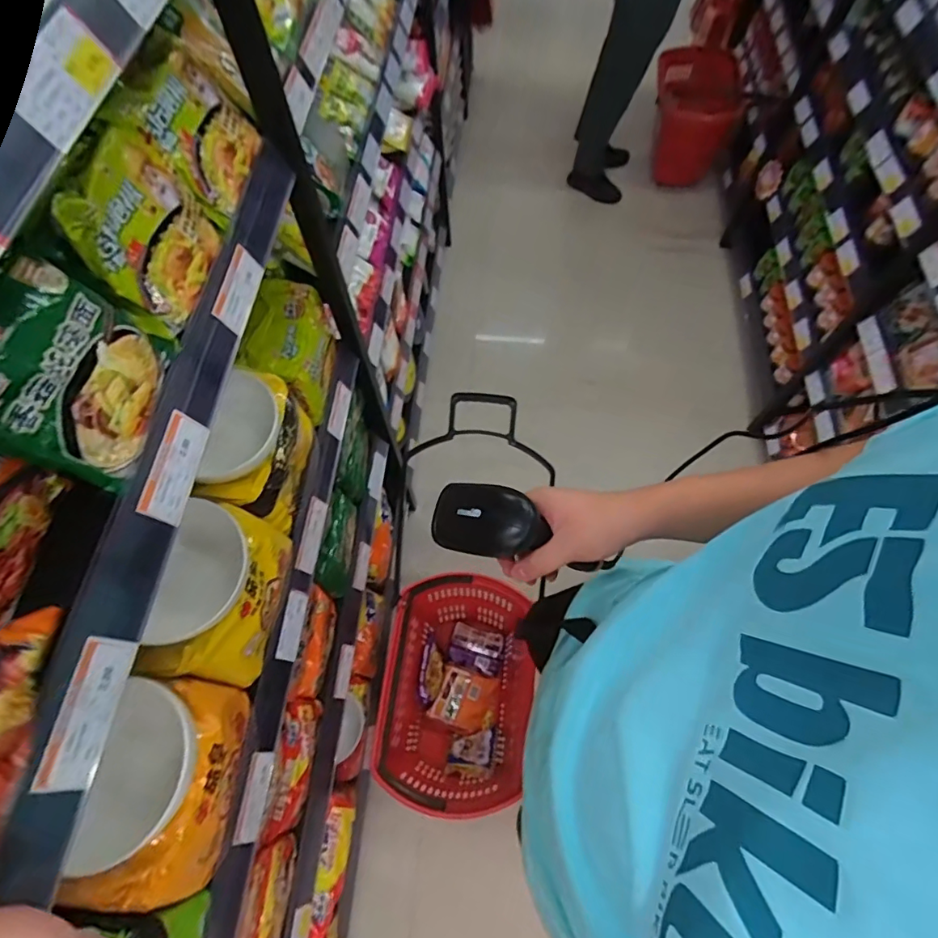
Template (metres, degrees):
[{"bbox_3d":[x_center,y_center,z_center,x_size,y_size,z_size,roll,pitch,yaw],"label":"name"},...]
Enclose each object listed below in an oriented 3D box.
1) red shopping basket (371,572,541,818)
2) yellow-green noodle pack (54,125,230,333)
[{"bbox_3d":[-0.033,0.535,1.237,0.302,0.320,0.438,5,64,5],"label":"red shopping basket"},{"bbox_3d":[-0.292,-0.217,0.464,0.040,0.124,0.144,0,64,18],"label":"yellow-green noodle pack"}]

